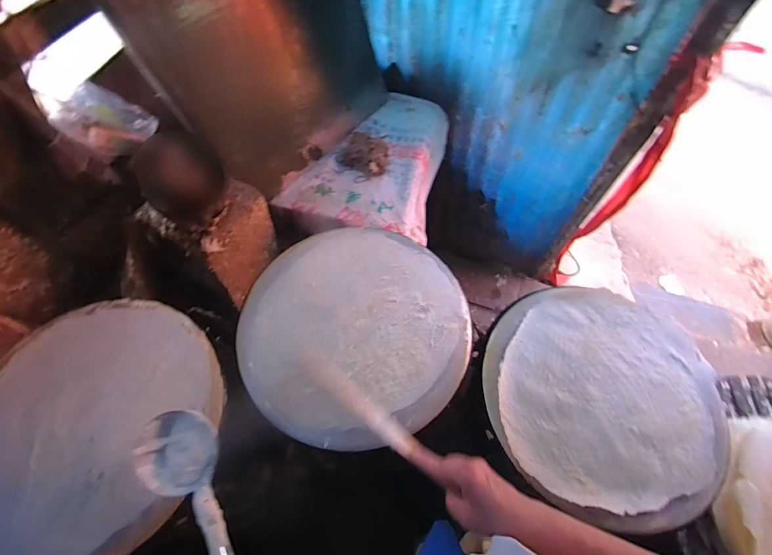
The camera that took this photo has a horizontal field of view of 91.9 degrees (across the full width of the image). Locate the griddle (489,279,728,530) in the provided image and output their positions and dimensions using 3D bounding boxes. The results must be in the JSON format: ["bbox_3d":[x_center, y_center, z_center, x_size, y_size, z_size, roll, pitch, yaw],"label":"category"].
[{"bbox_3d":[0.347,0.188,0.601,0.362,0.028,0.349,0,63,0],"label":"griddle"}]

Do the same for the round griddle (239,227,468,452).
[{"bbox_3d":[-0.049,0.076,0.614,0.362,0.024,0.360,0,63,0],"label":"round griddle"}]

